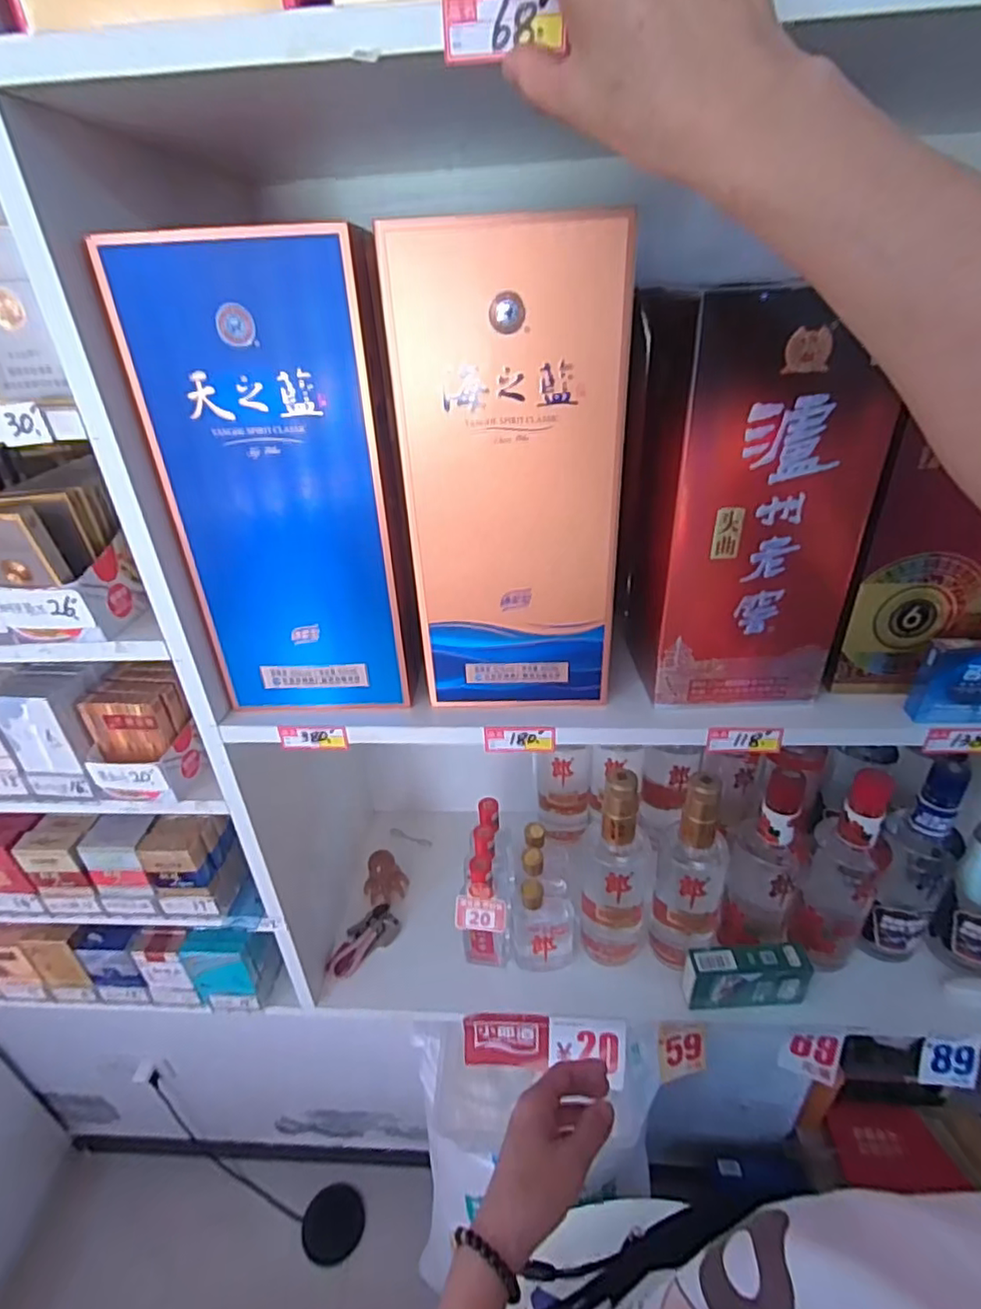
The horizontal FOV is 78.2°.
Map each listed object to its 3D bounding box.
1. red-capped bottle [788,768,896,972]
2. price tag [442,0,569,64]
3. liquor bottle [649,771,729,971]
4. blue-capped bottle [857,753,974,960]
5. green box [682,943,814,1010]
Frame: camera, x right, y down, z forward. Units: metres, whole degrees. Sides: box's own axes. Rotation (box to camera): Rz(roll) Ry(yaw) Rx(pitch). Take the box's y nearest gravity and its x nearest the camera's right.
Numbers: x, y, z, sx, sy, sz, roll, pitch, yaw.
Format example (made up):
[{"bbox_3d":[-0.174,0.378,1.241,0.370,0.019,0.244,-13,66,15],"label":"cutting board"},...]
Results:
[{"bbox_3d":[0.374,0.231,0.639,0.067,0.249,0.059,21,38,35],"label":"red-capped bottle"},{"bbox_3d":[0.005,-0.272,0.261,0.050,0.022,0.004,1,31,5],"label":"price tag"},{"bbox_3d":[0.214,0.232,0.641,0.074,0.252,0.062,11,33,22],"label":"liquor bottle"},{"bbox_3d":[0.453,0.226,0.646,0.066,0.255,0.073,25,41,39],"label":"blue-capped bottle"},{"bbox_3d":[0.273,0.344,0.646,0.122,0.065,0.035,-3,31,0],"label":"green box"}]

